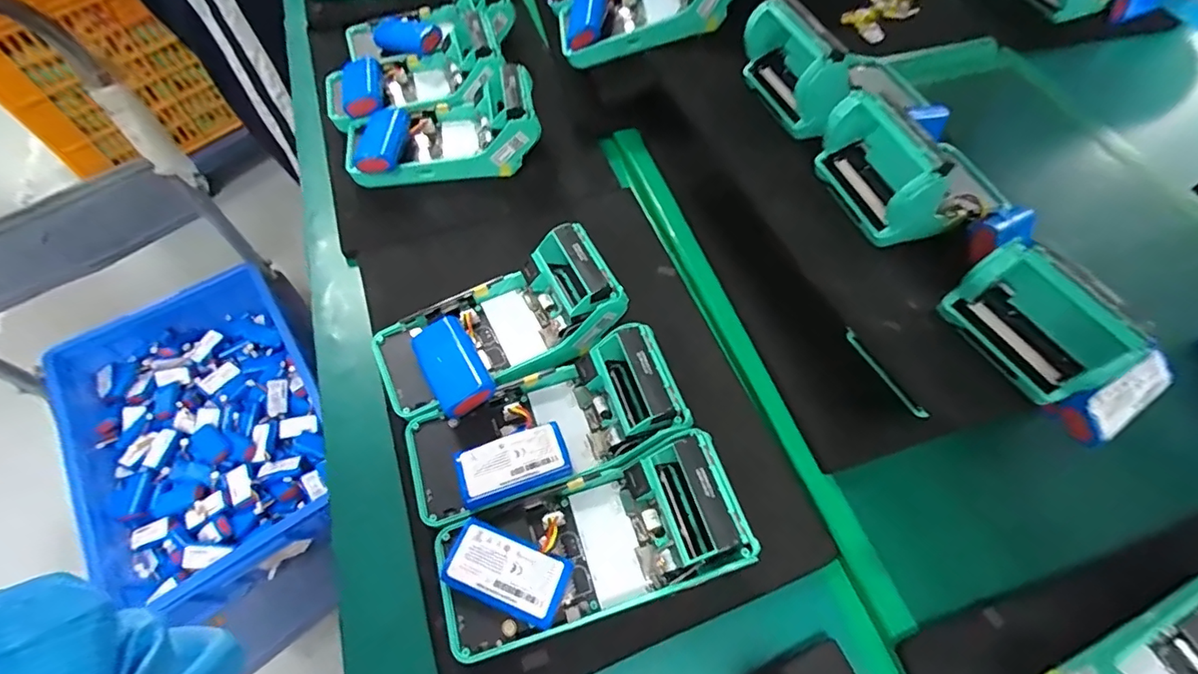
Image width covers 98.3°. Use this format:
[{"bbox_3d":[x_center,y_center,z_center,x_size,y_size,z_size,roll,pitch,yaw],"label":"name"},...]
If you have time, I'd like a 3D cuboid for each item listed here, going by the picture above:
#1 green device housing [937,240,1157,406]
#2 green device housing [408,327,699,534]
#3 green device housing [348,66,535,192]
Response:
[{"bbox_3d":[0.230,-0.009,0.268,0.042,0.065,0.078,-30,66,-17],"label":"green device housing"},{"bbox_3d":[-0.037,0.053,0.322,0.166,0.051,0.073,-17,63,-11],"label":"green device housing"},{"bbox_3d":[-0.140,-0.187,0.462,0.167,0.063,0.077,-11,62,-8],"label":"green device housing"}]

